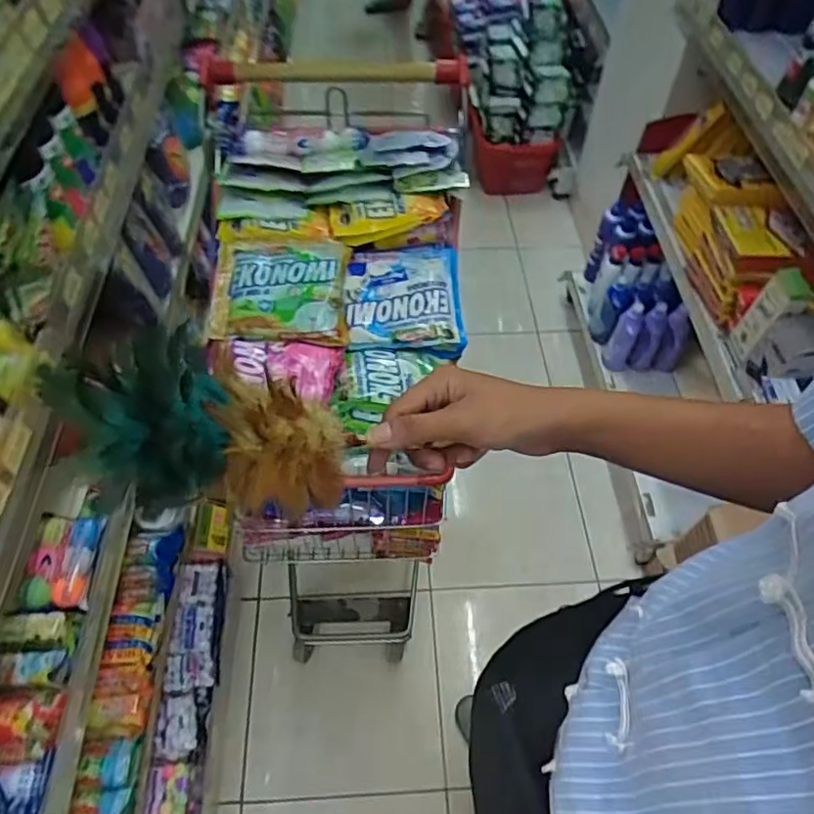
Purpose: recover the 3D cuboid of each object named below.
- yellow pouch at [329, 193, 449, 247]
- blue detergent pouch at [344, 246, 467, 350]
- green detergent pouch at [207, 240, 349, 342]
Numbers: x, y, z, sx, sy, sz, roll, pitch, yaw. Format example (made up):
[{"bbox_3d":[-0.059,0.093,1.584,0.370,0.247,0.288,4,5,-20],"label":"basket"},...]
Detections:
[{"bbox_3d":[-0.029,-0.280,0.906,0.171,0.043,0.064,0,55,0],"label":"yellow pouch"},{"bbox_3d":[-0.005,-0.158,0.843,0.154,0.029,0.183,-3,55,-3],"label":"blue detergent pouch"},{"bbox_3d":[-0.170,-0.166,0.830,0.175,0.030,0.188,-1,55,-1],"label":"green detergent pouch"}]

